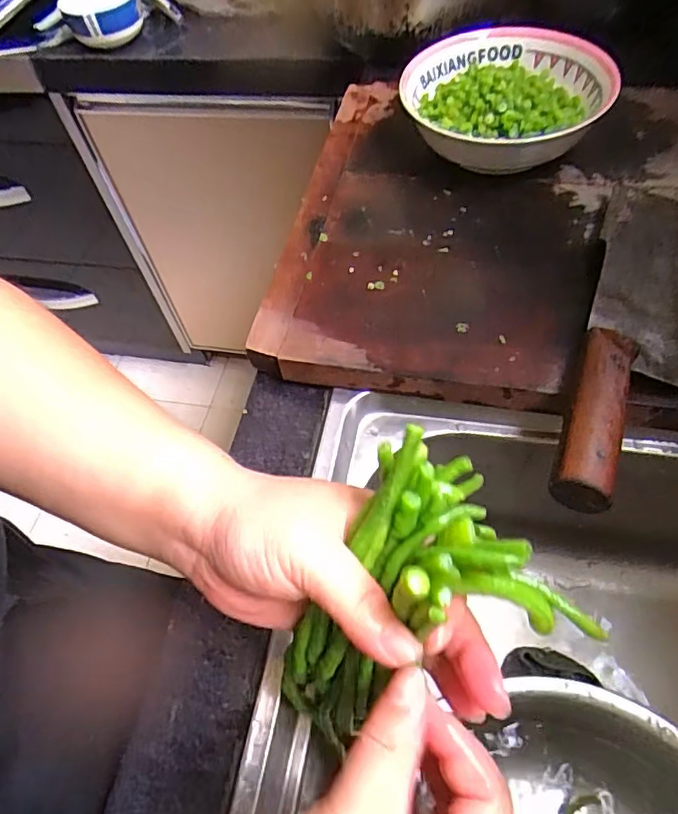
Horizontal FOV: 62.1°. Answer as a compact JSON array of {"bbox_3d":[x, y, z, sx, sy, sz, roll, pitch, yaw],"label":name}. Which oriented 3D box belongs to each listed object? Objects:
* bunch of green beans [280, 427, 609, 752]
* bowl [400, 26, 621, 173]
[{"bbox_3d":[0.024,0.088,0.219,0.085,0.151,0.058,44,35,25],"label":"bunch of green beans"},{"bbox_3d":[0.148,-0.273,0.508,0.174,0.062,0.170,-1,57,2],"label":"bowl"}]

